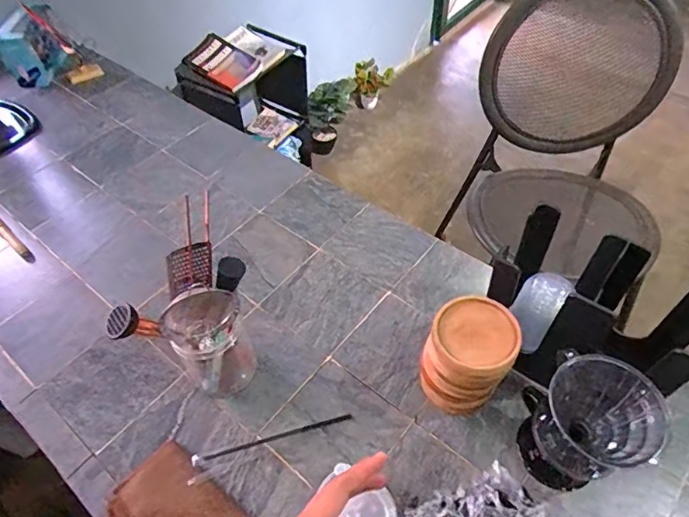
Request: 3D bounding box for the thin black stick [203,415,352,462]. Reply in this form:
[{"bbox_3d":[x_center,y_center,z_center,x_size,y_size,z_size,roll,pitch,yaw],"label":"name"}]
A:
[{"bbox_3d":[-0.084,0.233,0.636,0.193,0.007,0.009,-14,51,-10],"label":"thin black stick"}]

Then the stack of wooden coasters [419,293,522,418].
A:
[{"bbox_3d":[0.148,0.132,0.608,0.101,0.164,0.091,12,53,11],"label":"stack of wooden coasters"}]

